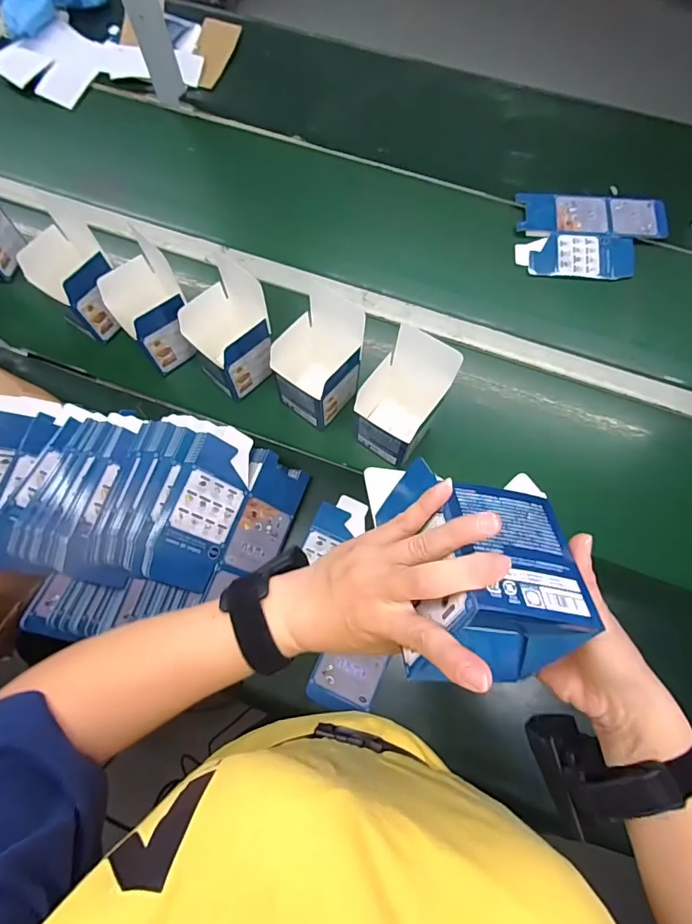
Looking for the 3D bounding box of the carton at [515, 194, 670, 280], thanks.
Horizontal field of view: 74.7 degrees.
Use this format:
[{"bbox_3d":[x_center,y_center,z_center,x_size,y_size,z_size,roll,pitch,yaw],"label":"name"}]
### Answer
[{"bbox_3d":[0.404,-0.374,0.752,0.235,0.031,0.145,4,71,4],"label":"carton"}]

